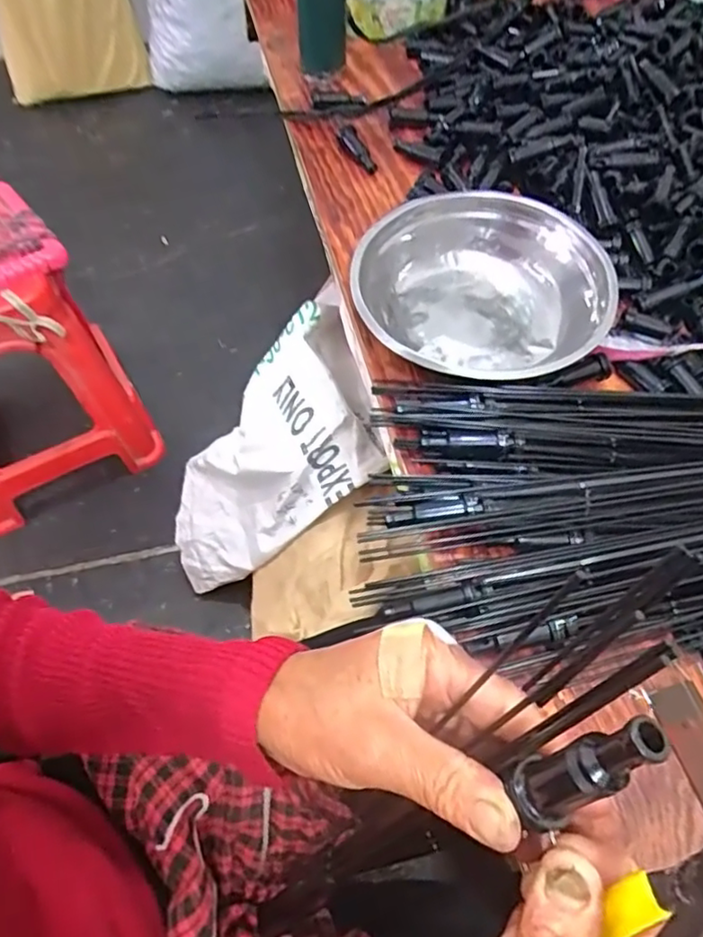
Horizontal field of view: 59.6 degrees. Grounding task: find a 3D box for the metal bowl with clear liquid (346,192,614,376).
[{"bbox_3d":[0.114,-0.164,0.537,0.221,0.068,0.202,12,60,6],"label":"metal bowl with clear liquid"}]

